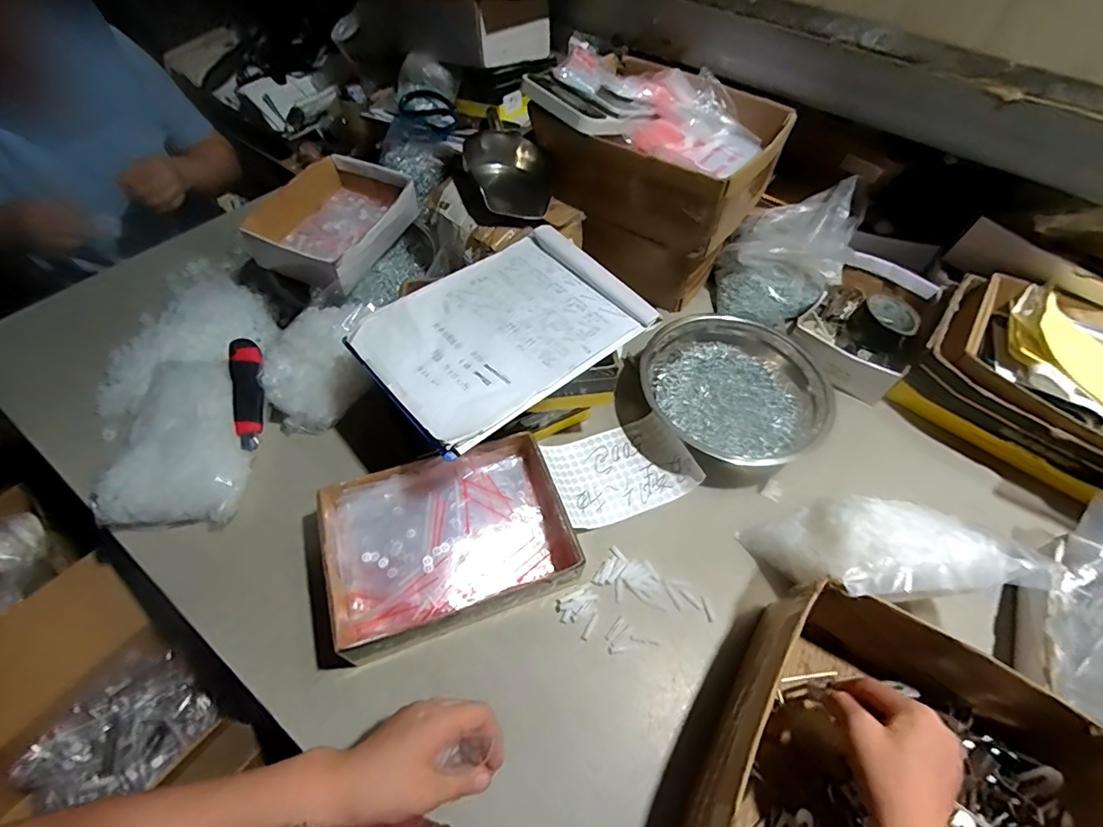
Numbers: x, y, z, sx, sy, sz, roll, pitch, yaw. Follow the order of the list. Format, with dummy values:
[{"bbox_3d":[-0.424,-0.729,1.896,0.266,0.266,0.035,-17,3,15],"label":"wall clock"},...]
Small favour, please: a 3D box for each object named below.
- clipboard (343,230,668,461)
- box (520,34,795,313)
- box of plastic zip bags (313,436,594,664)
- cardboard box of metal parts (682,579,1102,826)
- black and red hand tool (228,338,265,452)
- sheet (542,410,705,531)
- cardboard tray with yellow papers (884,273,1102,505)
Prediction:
[{"bbox_3d":[-0.051,-0.104,0.573,0.306,0.017,0.210,-35,64,-24],"label":"clipboard"},{"bbox_3d":[0.158,-0.387,0.801,0.337,0.254,0.265,28,58,16],"label":"box"},{"bbox_3d":[-0.110,0.141,0.549,0.246,0.070,0.177,-16,57,-14],"label":"box of plastic zip bags"},{"bbox_3d":[0.277,0.340,0.403,0.258,0.118,0.308,29,59,16],"label":"cardboard box of metal parts"},{"bbox_3d":[-0.381,-0.031,0.626,0.037,0.035,0.154,-17,58,-14],"label":"black and red hand tool"},{"bbox_3d":[0.089,0.071,0.642,0.178,0.025,0.124,-19,58,-15],"label":"sheet"},{"bbox_3d":[0.681,-0.033,0.665,0.331,0.120,0.256,34,60,19],"label":"cardboard tray with yellow papers"}]

